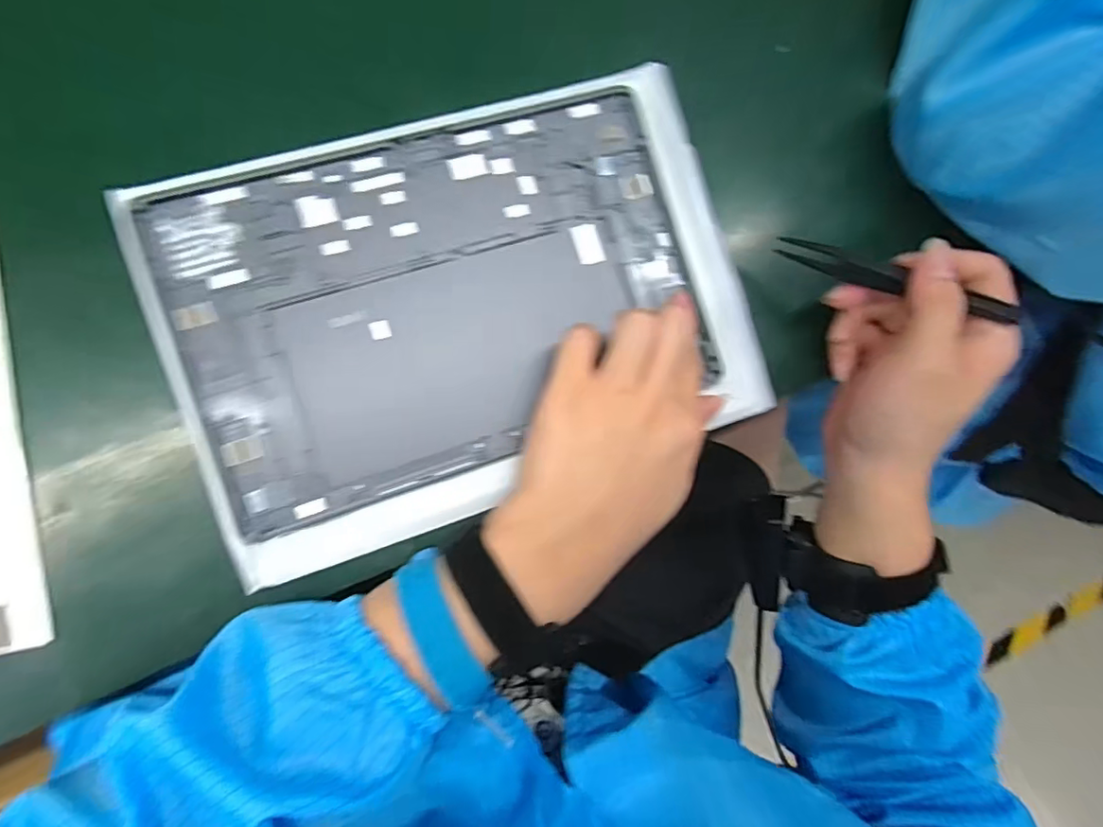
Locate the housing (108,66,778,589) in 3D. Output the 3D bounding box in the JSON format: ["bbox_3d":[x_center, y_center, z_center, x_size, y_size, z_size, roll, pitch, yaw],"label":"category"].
[{"bbox_3d":[-0.040,-0.054,0.288,0.283,0.011,0.195,-19,91,-9],"label":"housing"}]

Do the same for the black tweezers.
[{"bbox_3d":[0.171,-0.068,0.283,0.114,0.017,0.016,24,83,20],"label":"black tweezers"}]

